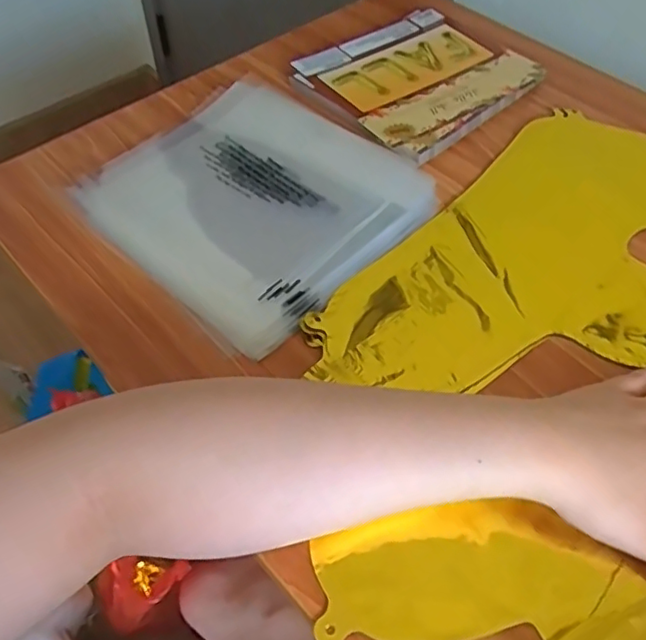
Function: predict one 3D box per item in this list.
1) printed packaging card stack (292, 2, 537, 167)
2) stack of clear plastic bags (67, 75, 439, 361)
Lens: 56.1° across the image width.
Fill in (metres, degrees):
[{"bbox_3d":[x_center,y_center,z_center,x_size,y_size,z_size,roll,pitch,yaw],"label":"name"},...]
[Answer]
[{"bbox_3d":[0.089,-0.236,0.584,0.192,0.010,0.168,-37,62,-24],"label":"printed packaging card stack"},{"bbox_3d":[-0.054,-0.099,0.487,0.222,0.019,0.209,37,61,24],"label":"stack of clear plastic bags"}]

